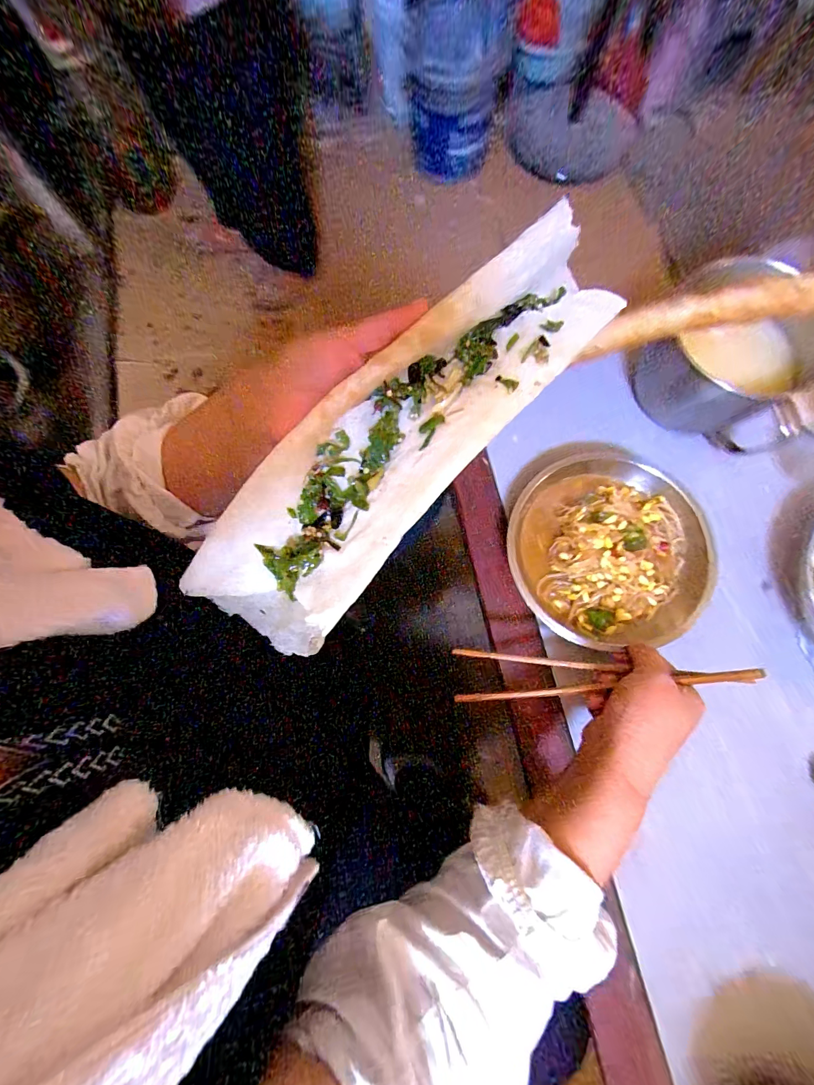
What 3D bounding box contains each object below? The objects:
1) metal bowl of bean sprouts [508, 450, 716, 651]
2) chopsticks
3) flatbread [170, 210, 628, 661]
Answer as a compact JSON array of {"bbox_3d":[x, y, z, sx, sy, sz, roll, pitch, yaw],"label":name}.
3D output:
[{"bbox_3d":[0.204,0.005,0.385,0.189,0.050,0.179,0,77,1],"label":"metal bowl of bean sprouts"},{"bbox_3d":[0.157,0.110,0.318,0.234,0.010,0.043,-6,76,13],"label":"chopsticks"},{"bbox_3d":[0.000,-0.071,0.252,0.096,0.041,0.333,44,91,10],"label":"flatbread"}]

